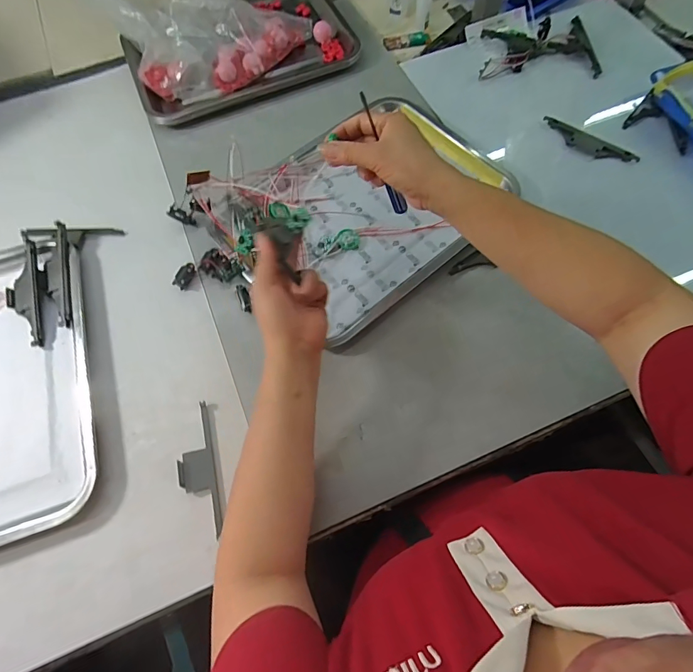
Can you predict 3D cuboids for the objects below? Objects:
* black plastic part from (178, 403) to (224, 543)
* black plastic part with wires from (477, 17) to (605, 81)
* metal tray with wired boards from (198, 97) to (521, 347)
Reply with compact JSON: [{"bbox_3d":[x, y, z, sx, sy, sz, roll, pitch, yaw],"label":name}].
[{"bbox_3d":[-0.153,0.134,0.426,0.034,0.008,0.127,-14,67,-4],"label":"black plastic part"},{"bbox_3d":[0.300,-0.464,0.652,0.173,0.044,0.130,3,66,4],"label":"black plastic part with wires"},{"bbox_3d":[0.017,-0.171,0.533,0.349,0.055,0.263,-38,74,-14],"label":"metal tray with wired boards"}]

